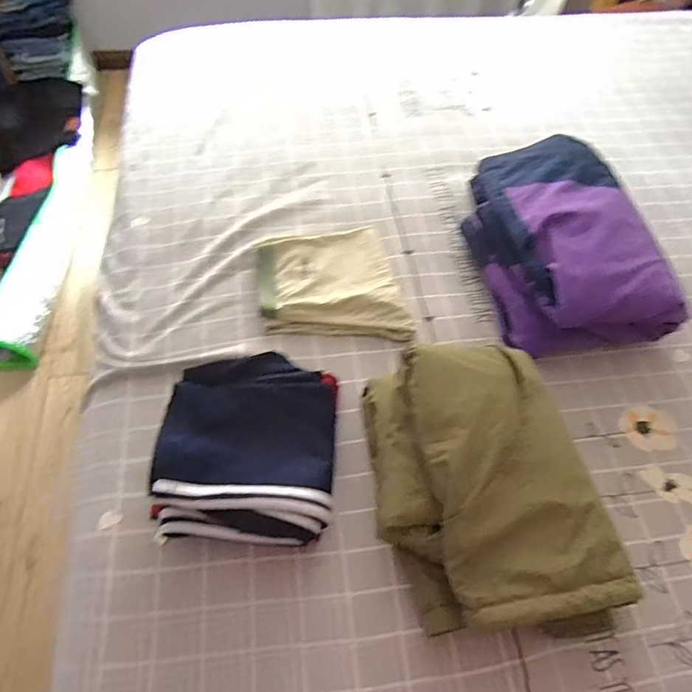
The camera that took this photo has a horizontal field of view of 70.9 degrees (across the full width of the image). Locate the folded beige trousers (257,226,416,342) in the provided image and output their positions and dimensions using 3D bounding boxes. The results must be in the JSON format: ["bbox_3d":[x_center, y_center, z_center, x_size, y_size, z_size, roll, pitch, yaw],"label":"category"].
[{"bbox_3d":[-0.027,-0.108,0.822,0.229,0.034,0.228,-6,59,-7],"label":"folded beige trousers"}]

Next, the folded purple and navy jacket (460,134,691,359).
[{"bbox_3d":[0.355,-0.187,0.821,0.262,0.139,0.401,-4,59,-5],"label":"folded purple and navy jacket"}]

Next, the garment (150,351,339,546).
[{"bbox_3d":[-0.124,0.117,0.636,0.224,0.097,0.258,5,58,0],"label":"garment"}]

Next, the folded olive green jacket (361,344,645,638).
[{"bbox_3d":[0.177,0.166,0.600,0.278,0.157,0.333,-6,59,-6],"label":"folded olive green jacket"}]

